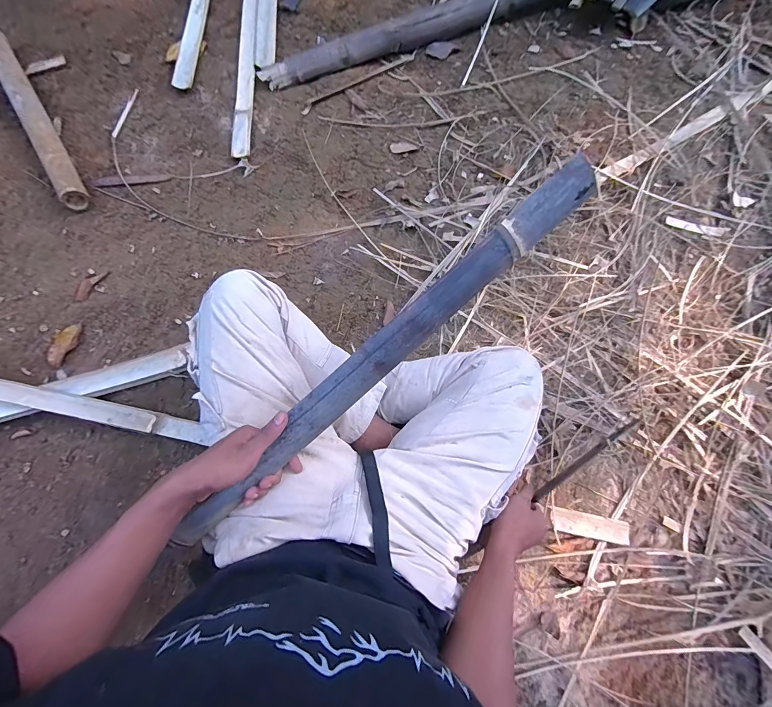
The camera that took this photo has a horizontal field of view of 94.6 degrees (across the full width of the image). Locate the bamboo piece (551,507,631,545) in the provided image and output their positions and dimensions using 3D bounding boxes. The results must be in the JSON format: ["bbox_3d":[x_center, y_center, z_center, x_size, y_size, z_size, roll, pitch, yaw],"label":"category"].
[{"bbox_3d":[0.397,0.336,0.692,0.144,0.015,0.042,11,77,3],"label":"bamboo piece"}]

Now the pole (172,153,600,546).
[{"bbox_3d":[0.002,-0.001,0.441,0.657,0.033,0.046,-43,80,1],"label":"pole"}]

